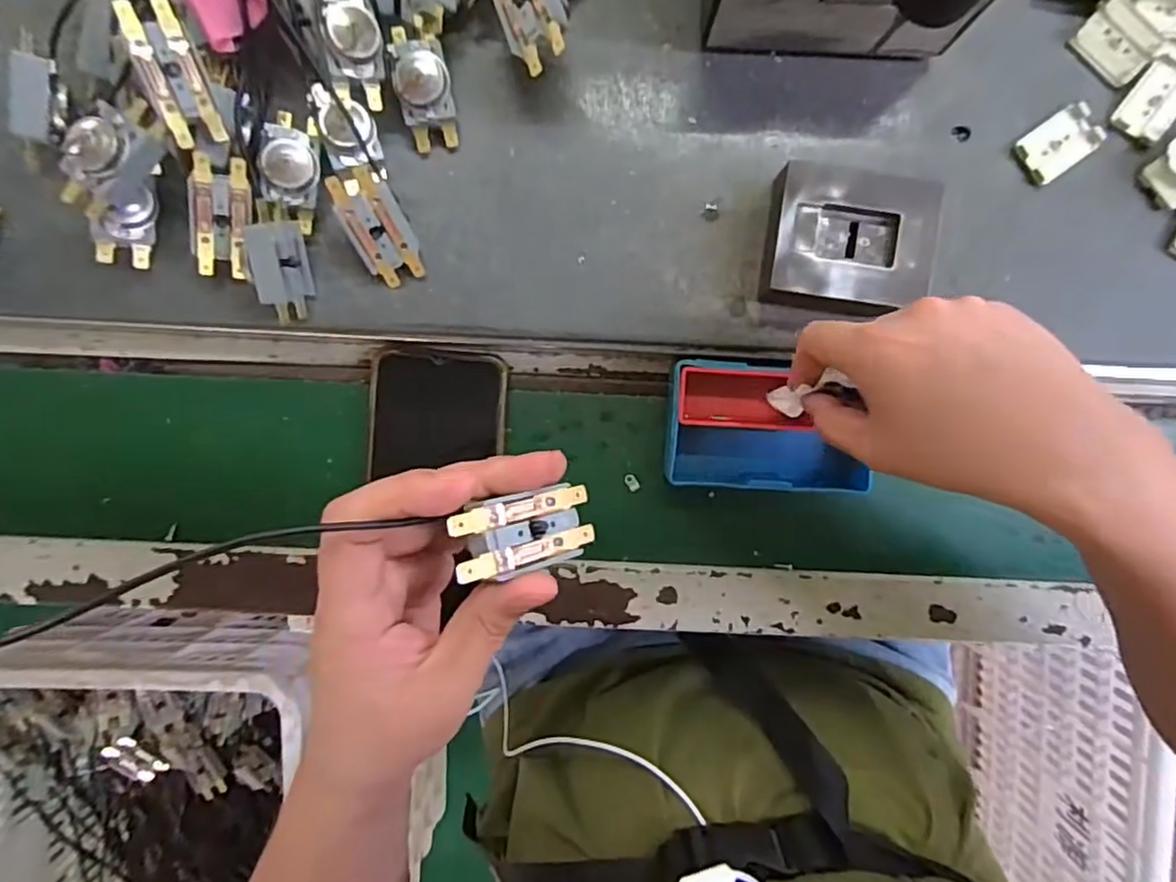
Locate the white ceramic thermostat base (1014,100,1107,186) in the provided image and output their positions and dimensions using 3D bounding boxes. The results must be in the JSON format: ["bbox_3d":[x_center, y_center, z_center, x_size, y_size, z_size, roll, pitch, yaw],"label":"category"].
[{"bbox_3d":[0.253,-0.159,0.342,0.043,0.006,0.026,-35,93,1],"label":"white ceramic thermostat base"}]

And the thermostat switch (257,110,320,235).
[{"bbox_3d":[-0.150,-0.138,0.325,0.025,0.019,0.057,4,93,-1],"label":"thermostat switch"}]

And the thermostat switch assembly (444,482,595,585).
[{"bbox_3d":[-0.020,0.031,0.224,0.011,0.059,0.026,7,101,44],"label":"thermostat switch assembly"}]

